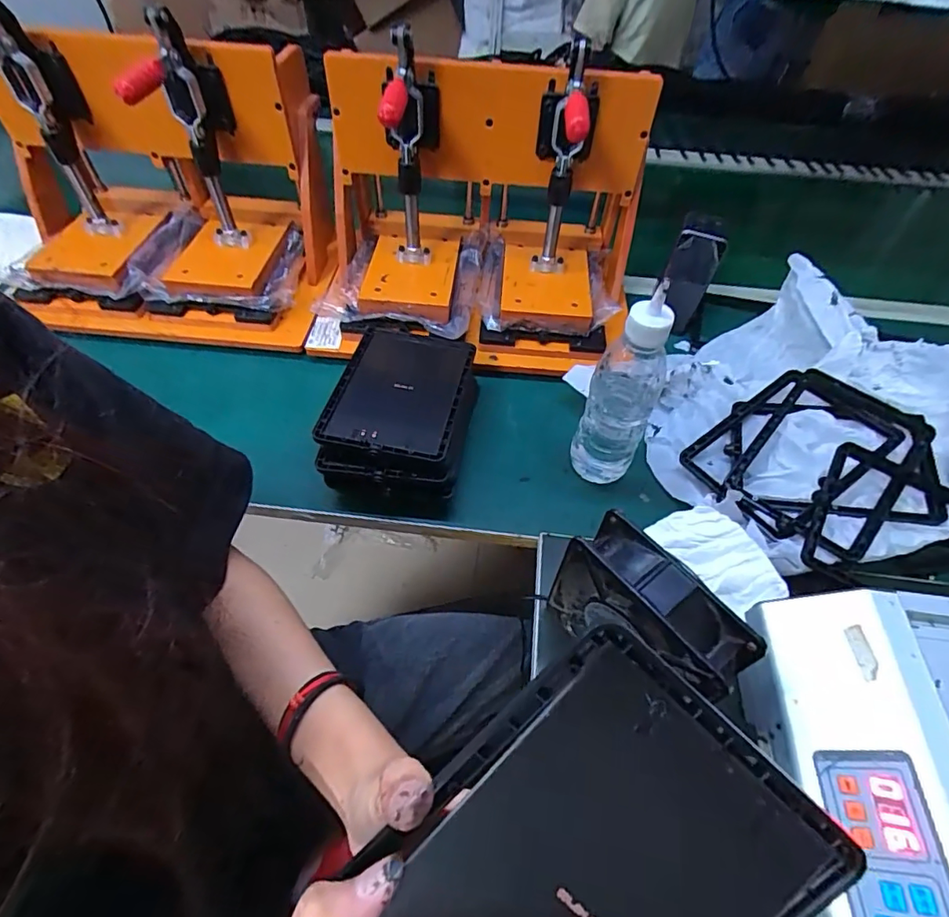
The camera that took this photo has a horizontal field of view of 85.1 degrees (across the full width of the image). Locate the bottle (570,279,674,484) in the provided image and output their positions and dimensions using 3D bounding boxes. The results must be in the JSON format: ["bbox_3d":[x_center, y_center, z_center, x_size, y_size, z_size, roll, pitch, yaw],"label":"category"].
[{"bbox_3d":[0.125,-0.051,0.448,0.060,0.183,0.051,24,55,15],"label":"bottle"}]

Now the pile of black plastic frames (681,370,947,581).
[{"bbox_3d":[0.307,0.010,0.469,0.184,0.062,0.178,-32,60,-24],"label":"pile of black plastic frames"}]

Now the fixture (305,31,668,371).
[{"bbox_3d":[0.002,-0.270,0.565,0.360,0.242,0.245,9,52,4],"label":"fixture"}]

